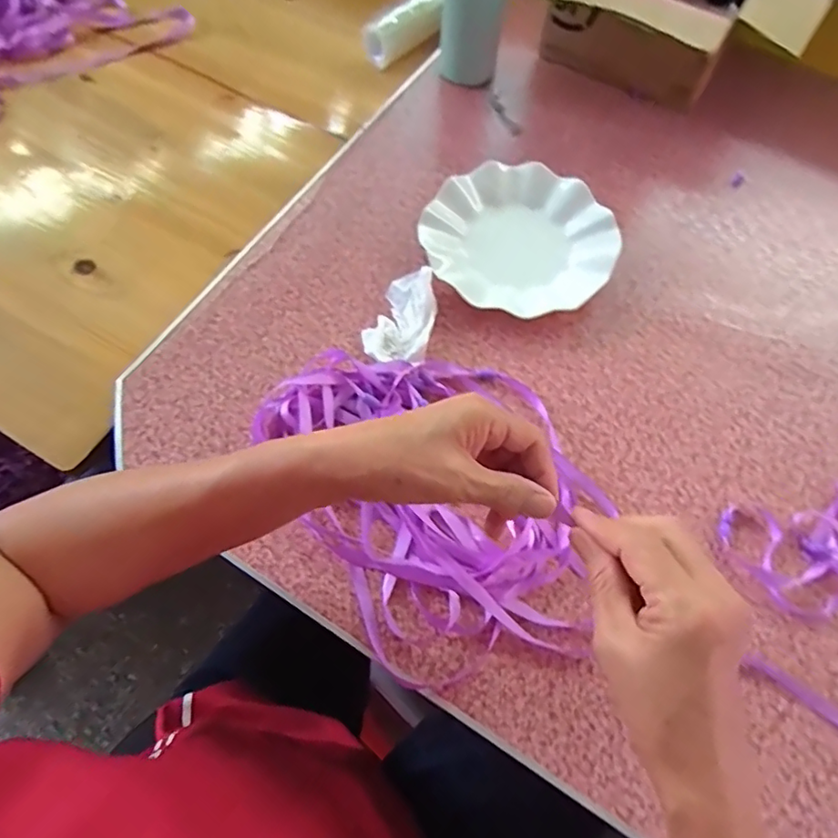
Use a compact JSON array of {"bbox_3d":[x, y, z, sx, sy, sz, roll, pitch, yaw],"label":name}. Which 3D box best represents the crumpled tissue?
[{"bbox_3d":[-0.016,-0.094,0.518,0.057,0.024,0.093,13,67,4],"label":"crumpled tissue"}]

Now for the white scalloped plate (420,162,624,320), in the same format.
[{"bbox_3d":[0.097,-0.177,0.555,0.180,0.025,0.167,1,66,-1],"label":"white scalloped plate"}]

